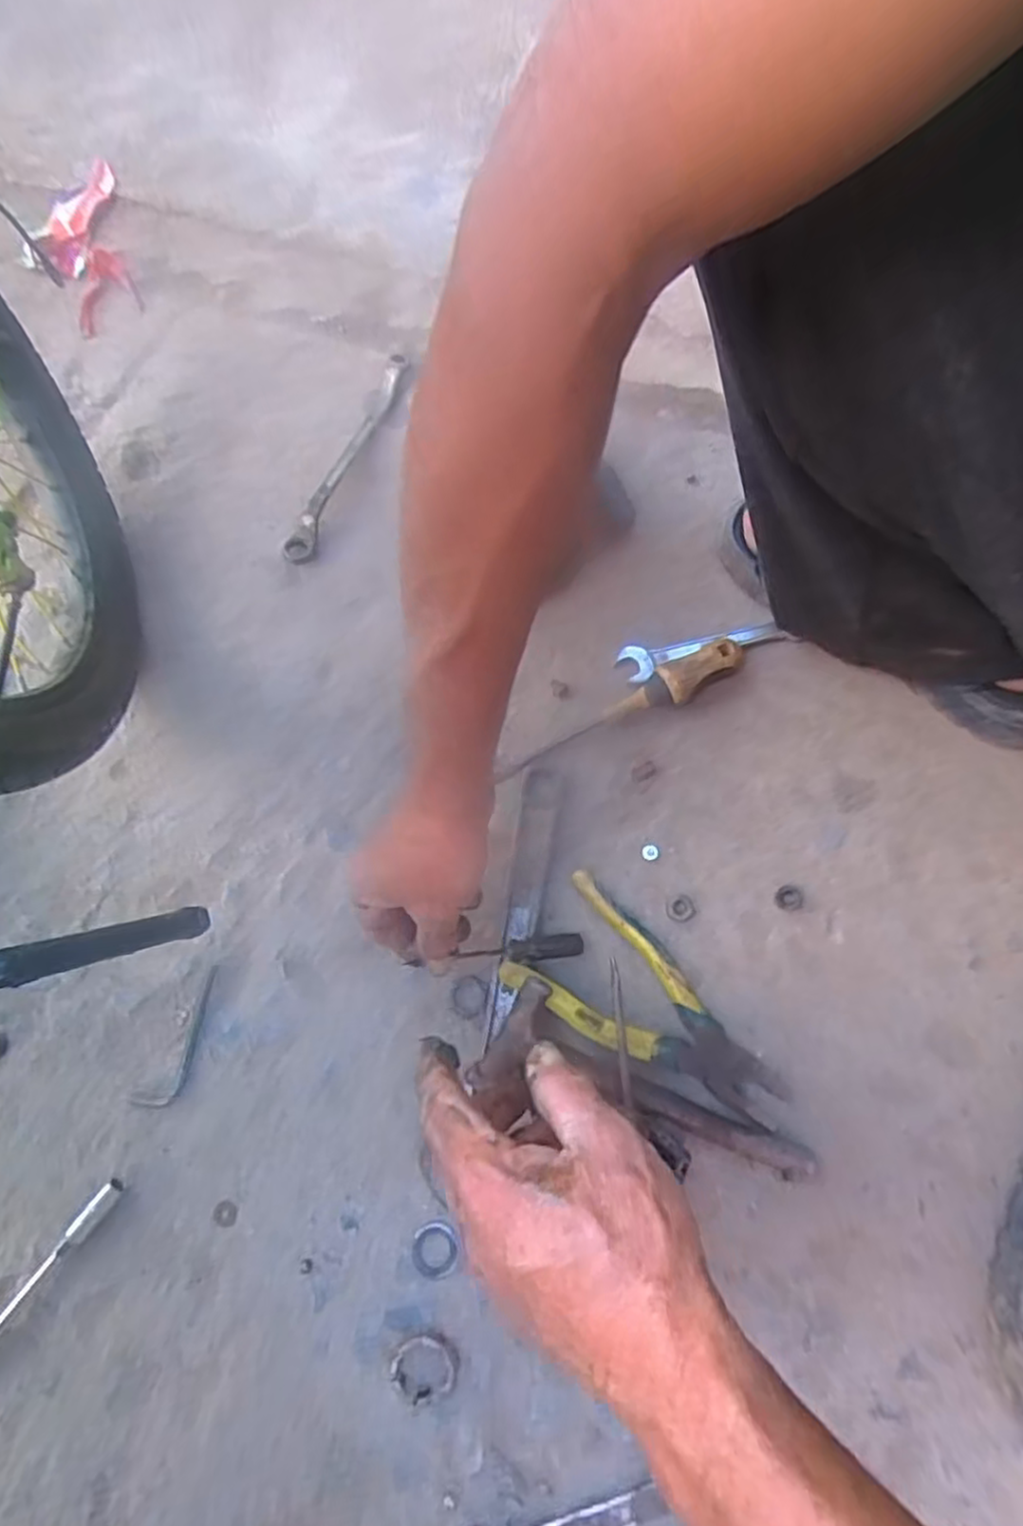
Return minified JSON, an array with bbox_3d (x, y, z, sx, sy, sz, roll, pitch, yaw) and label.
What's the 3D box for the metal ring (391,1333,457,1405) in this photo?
[{"bbox_3d":[-0.053,0.358,0.424,0.039,0.004,0.033,-22,72,-5],"label":"metal ring"}]

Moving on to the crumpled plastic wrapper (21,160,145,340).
[{"bbox_3d":[-0.432,-0.513,0.717,0.094,0.016,0.178,-14,84,-13],"label":"crumpled plastic wrapper"}]

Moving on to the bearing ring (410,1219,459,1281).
[{"bbox_3d":[-0.048,0.304,0.449,0.030,0.004,0.031,-1,72,2],"label":"bearing ring"}]

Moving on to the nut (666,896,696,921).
[{"bbox_3d":[0.119,0.102,0.506,0.019,0.004,0.018,-1,72,2],"label":"nut"}]

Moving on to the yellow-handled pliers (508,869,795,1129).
[{"bbox_3d":[0.095,0.164,0.476,0.186,0.028,0.089,37,77,13],"label":"yellow-handled pliers"}]

